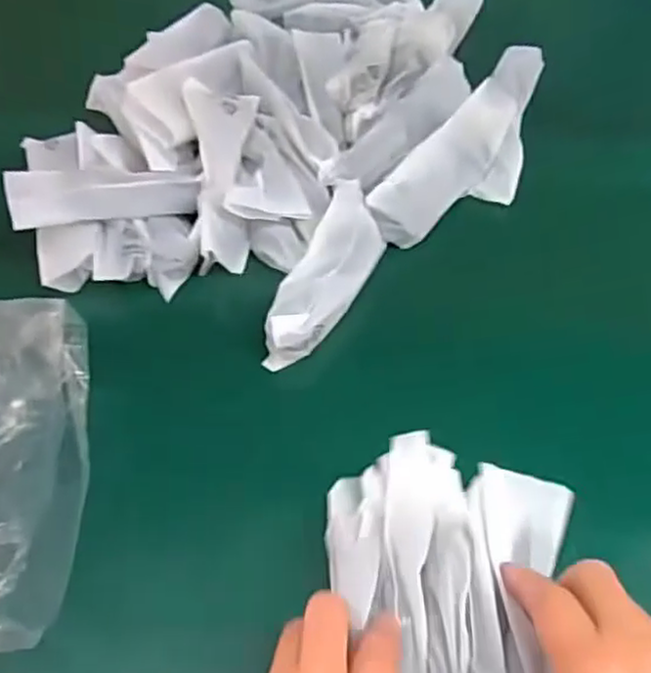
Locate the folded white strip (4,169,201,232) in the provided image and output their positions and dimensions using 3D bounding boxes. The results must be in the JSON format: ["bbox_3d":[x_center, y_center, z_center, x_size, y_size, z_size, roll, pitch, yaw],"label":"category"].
[{"bbox_3d":[-0.151,-0.098,0.488,0.127,0.035,0.010,-9,11,-24],"label":"folded white strip"}]

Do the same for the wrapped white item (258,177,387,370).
[{"bbox_3d":[0.003,-0.044,0.475,0.047,0.038,0.144,19,57,14],"label":"wrapped white item"}]

